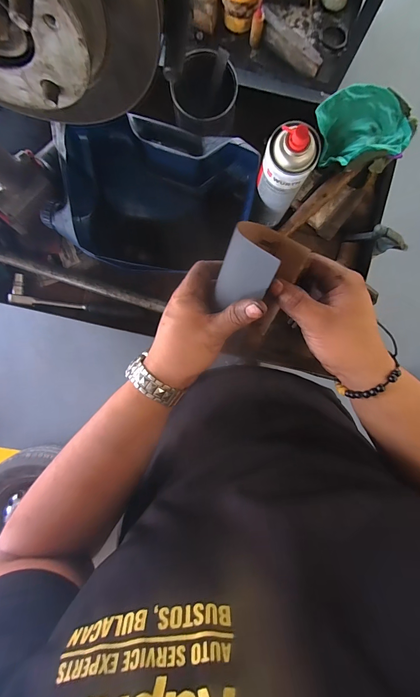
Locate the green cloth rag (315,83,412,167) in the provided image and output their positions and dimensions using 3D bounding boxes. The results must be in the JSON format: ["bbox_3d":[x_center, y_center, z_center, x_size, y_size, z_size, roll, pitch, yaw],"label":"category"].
[{"bbox_3d":[0.256,-0.370,0.504,0.142,0.055,0.130,-11,92,1],"label":"green cloth rag"}]

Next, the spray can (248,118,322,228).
[{"bbox_3d":[0.100,-0.240,0.438,0.063,0.193,0.064,0,92,0],"label":"spray can"}]

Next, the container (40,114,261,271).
[{"bbox_3d":[-0.082,-0.253,0.534,0.298,0.160,0.193,11,92,0],"label":"container"}]

